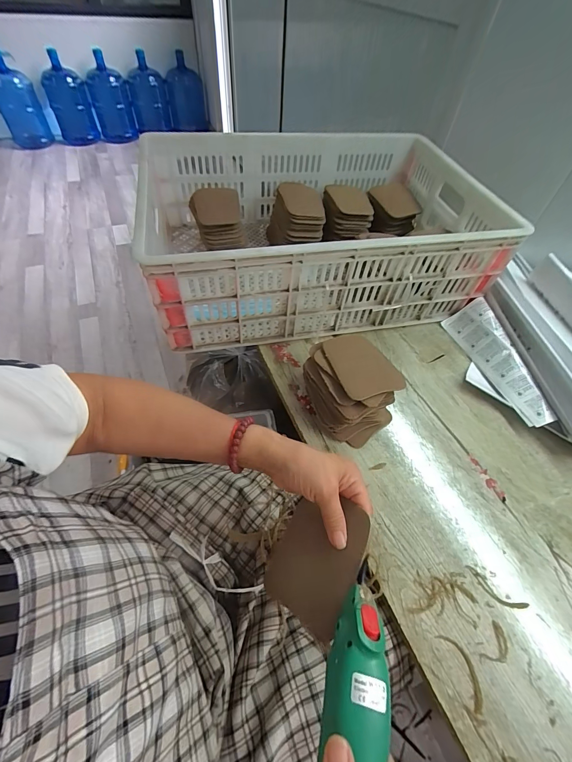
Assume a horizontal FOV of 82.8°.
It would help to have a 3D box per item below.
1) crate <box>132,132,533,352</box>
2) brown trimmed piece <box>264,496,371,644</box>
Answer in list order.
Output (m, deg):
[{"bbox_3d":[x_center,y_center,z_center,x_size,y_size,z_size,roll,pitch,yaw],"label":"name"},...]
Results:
[{"bbox_3d":[0.056,-0.310,0.651,0.604,0.187,0.444,-9,55,-12],"label":"crate"},{"bbox_3d":[0.028,0.172,0.322,0.094,0.008,0.109,4,60,46],"label":"brown trimmed piece"}]

